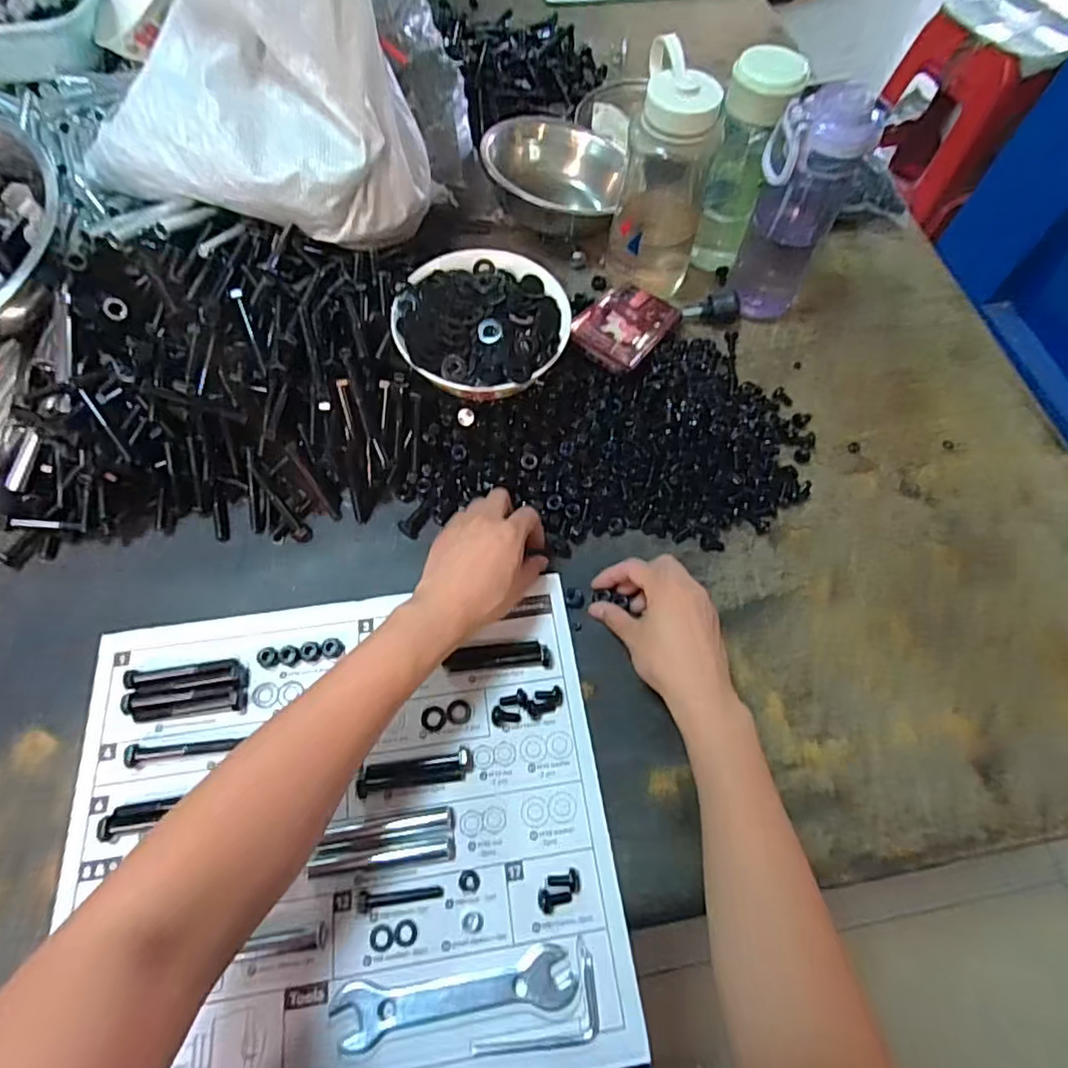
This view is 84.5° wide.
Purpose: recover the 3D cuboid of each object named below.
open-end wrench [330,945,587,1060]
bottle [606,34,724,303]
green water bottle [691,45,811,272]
[{"bbox_3d":[-0.050,0.298,0.378,0.152,0.006,0.035,-8,64,-6],"label":"open-end wrench"},{"bbox_3d":[0.131,-0.348,0.592,0.088,0.197,0.087,8,63,2],"label":"bottle"},{"bbox_3d":[0.215,-0.381,0.612,0.068,0.196,0.074,28,66,12],"label":"green water bottle"}]

